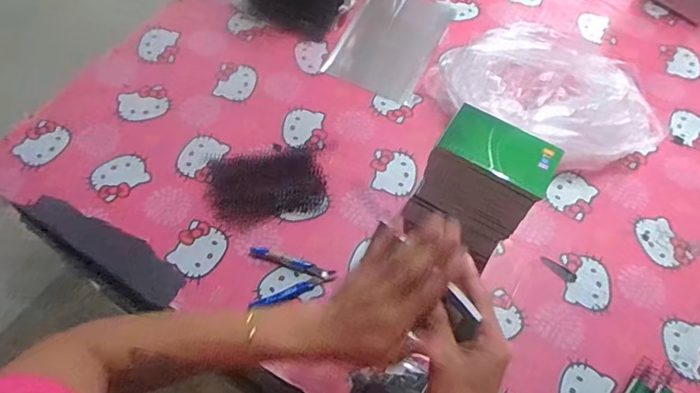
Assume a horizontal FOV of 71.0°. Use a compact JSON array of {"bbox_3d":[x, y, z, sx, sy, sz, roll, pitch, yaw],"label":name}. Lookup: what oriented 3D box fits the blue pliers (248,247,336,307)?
[{"bbox_3d":[-0.081,0.104,0.687,0.113,0.006,0.082,-6,62,-8],"label":"blue pliers"}]

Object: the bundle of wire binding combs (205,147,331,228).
[{"bbox_3d":[-0.127,-0.019,0.751,0.174,0.008,0.124,-6,62,-7],"label":"bundle of wire binding combs"}]

